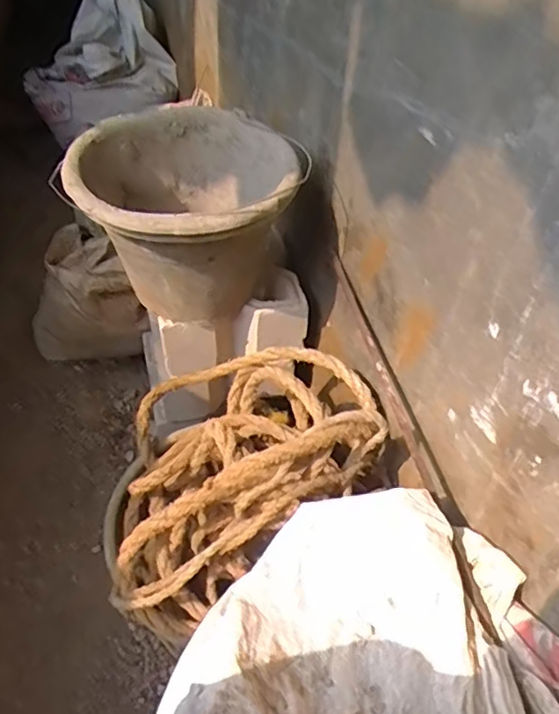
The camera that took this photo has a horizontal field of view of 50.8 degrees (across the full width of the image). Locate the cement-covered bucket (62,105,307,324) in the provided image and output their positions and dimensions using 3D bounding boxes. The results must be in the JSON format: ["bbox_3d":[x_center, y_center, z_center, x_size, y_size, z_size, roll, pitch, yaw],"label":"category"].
[{"bbox_3d":[-0.117,-0.152,0.733,0.250,0.204,0.250,3,45,-3],"label":"cement-covered bucket"}]

